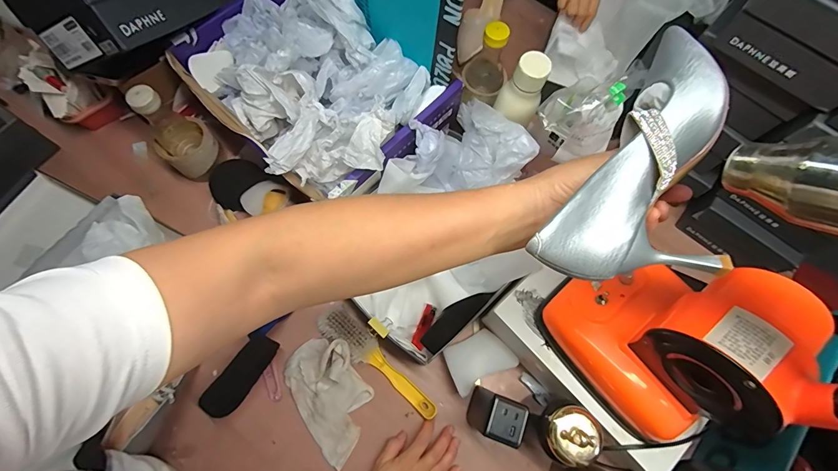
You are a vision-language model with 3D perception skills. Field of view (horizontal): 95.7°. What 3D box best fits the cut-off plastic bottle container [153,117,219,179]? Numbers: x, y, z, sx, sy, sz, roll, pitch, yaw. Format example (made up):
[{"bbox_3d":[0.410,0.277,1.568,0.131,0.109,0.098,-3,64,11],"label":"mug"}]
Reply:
[{"bbox_3d":[-0.400,-0.152,0.664,0.073,0.070,0.091,44,76,12],"label":"cut-off plastic bottle container"}]

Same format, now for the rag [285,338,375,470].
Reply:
[{"bbox_3d":[-0.135,0.241,0.579,0.113,0.042,0.187,-31,75,-11],"label":"rag"}]

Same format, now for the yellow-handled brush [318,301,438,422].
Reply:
[{"bbox_3d":[-0.069,0.204,0.604,0.231,0.037,0.058,42,76,11],"label":"yellow-handled brush"}]

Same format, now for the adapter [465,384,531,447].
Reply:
[{"bbox_3d":[0.107,0.253,0.535,0.053,0.123,0.055,22,73,5],"label":"adapter"}]

